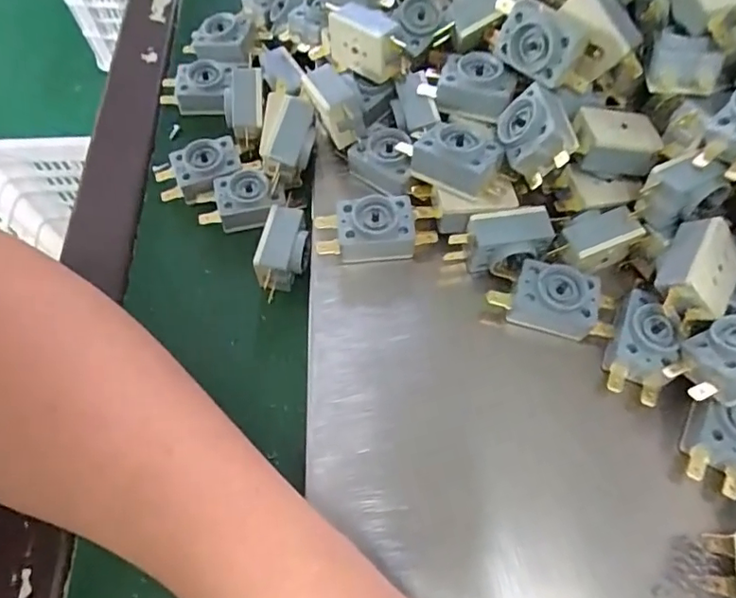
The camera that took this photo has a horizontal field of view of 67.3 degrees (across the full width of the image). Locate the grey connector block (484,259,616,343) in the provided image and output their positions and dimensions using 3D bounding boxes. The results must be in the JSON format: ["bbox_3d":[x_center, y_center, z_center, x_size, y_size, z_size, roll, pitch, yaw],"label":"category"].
[{"bbox_3d":[0.086,0.002,0.259,0.056,0.026,0.026,12,64,7],"label":"grey connector block"}]

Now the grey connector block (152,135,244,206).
[{"bbox_3d":[-0.097,-0.074,0.313,0.050,0.017,0.032,-16,64,-6],"label":"grey connector block"}]

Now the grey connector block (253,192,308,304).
[{"bbox_3d":[-0.043,-0.025,0.293,0.021,0.031,0.046,8,64,5],"label":"grey connector block"}]

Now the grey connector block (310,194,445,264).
[{"bbox_3d":[0.004,-0.035,0.271,0.059,0.017,0.026,-5,63,-1],"label":"grey connector block"}]

